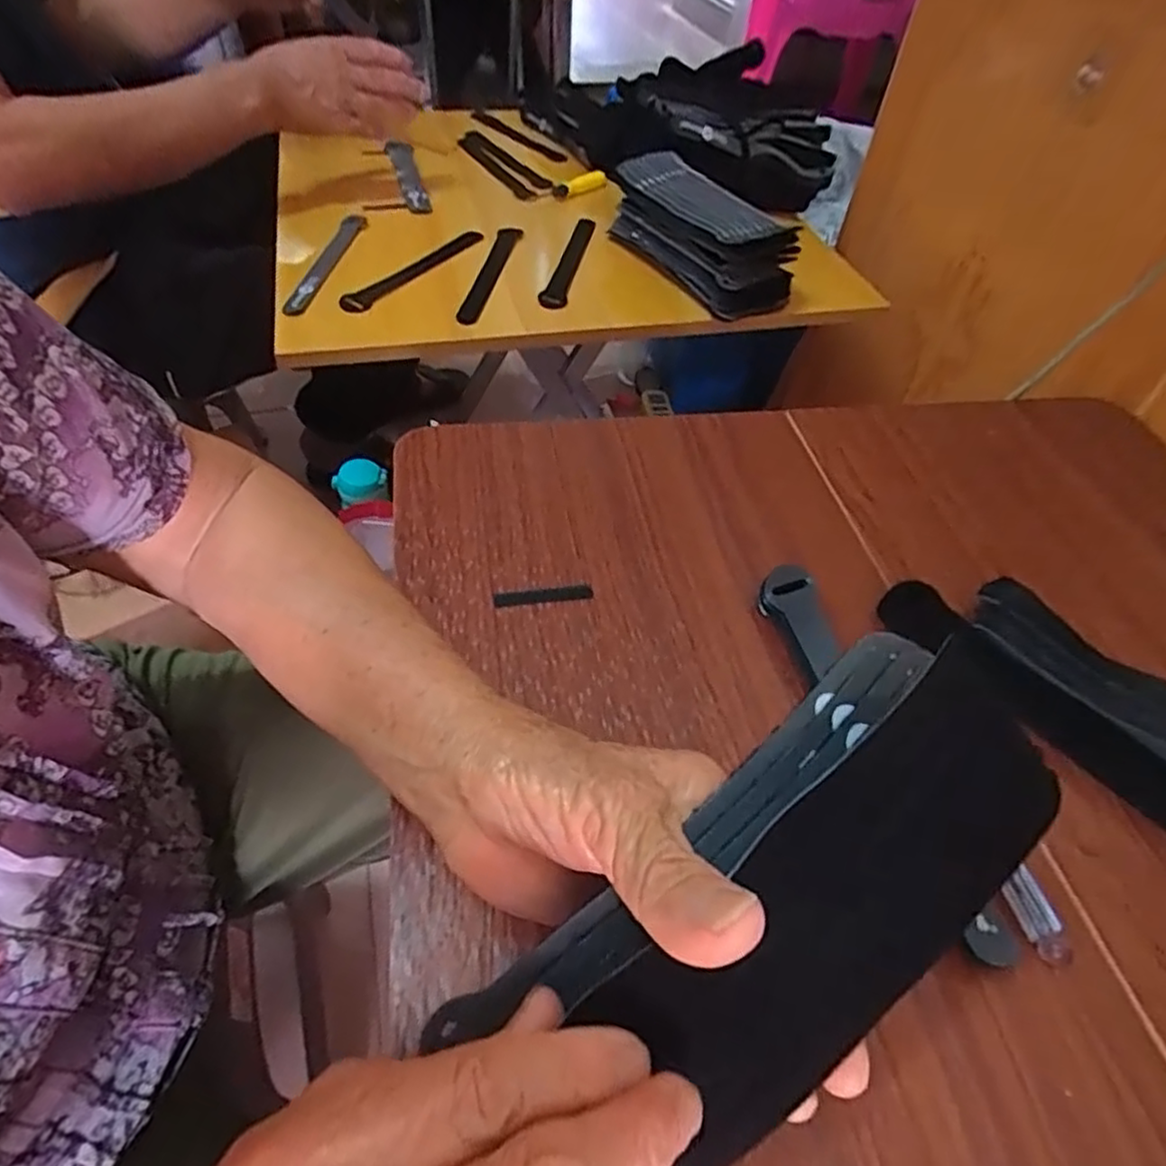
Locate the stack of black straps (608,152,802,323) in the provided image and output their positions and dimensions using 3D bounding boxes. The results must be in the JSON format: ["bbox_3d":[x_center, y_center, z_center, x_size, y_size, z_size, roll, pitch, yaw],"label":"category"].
[{"bbox_3d":[0.114,-0.356,0.690,0.084,0.068,0.222,-24,56,-23],"label":"stack of black straps"}]

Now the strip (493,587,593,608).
[{"bbox_3d":[-0.022,0.007,0.381,0.055,0.004,0.009,-3,50,-8],"label":"strip"}]

